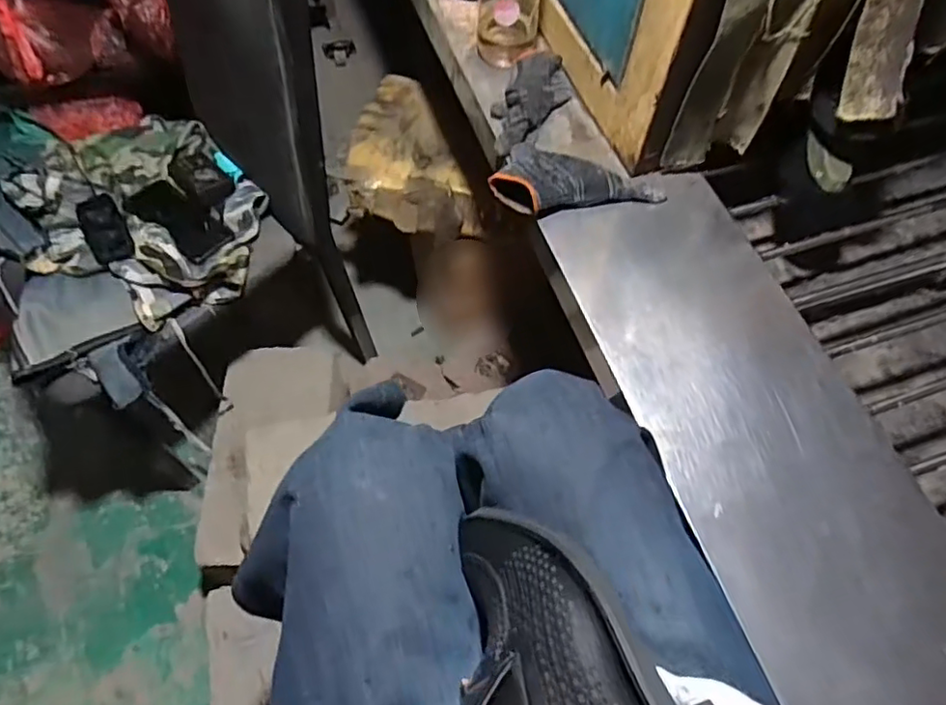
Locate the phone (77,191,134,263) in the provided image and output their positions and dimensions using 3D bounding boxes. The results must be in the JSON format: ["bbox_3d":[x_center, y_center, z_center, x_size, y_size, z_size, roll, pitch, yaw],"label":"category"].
[{"bbox_3d":[-0.533,-0.178,0.891,0.060,0.017,0.108,-27,85,3],"label":"phone"}]

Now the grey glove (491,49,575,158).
[{"bbox_3d":[0.067,-0.302,0.737,0.081,0.034,0.162,19,64,8],"label":"grey glove"}]

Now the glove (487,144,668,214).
[{"bbox_3d":[0.113,-0.197,0.683,0.180,0.030,0.084,-6,63,-4],"label":"glove"}]

